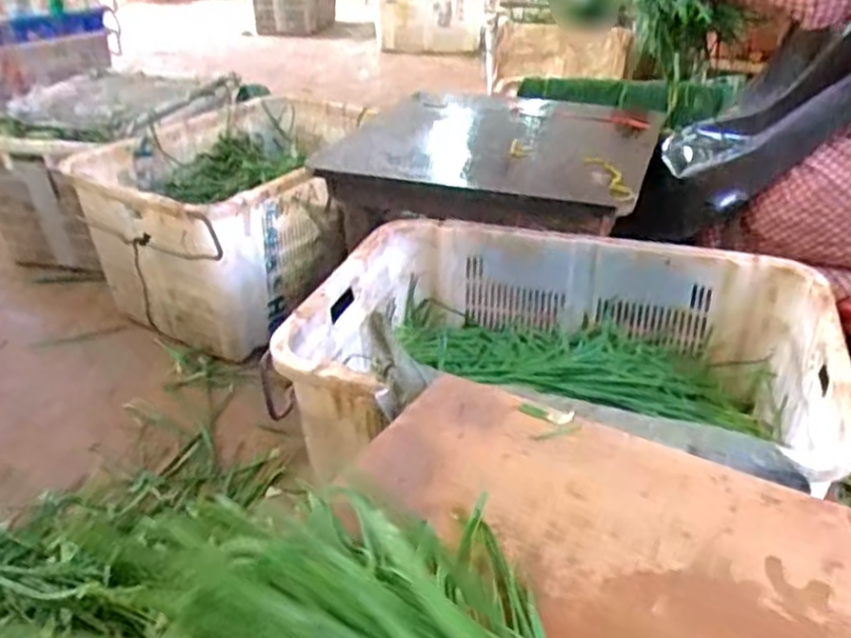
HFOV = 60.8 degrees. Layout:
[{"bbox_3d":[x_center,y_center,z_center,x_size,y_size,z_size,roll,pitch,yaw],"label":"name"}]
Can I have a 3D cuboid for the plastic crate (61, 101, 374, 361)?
[{"bbox_3d":[-0.379,-0.229,1.612,0.451,0.325,0.618,24,39,34],"label":"plastic crate"}]

